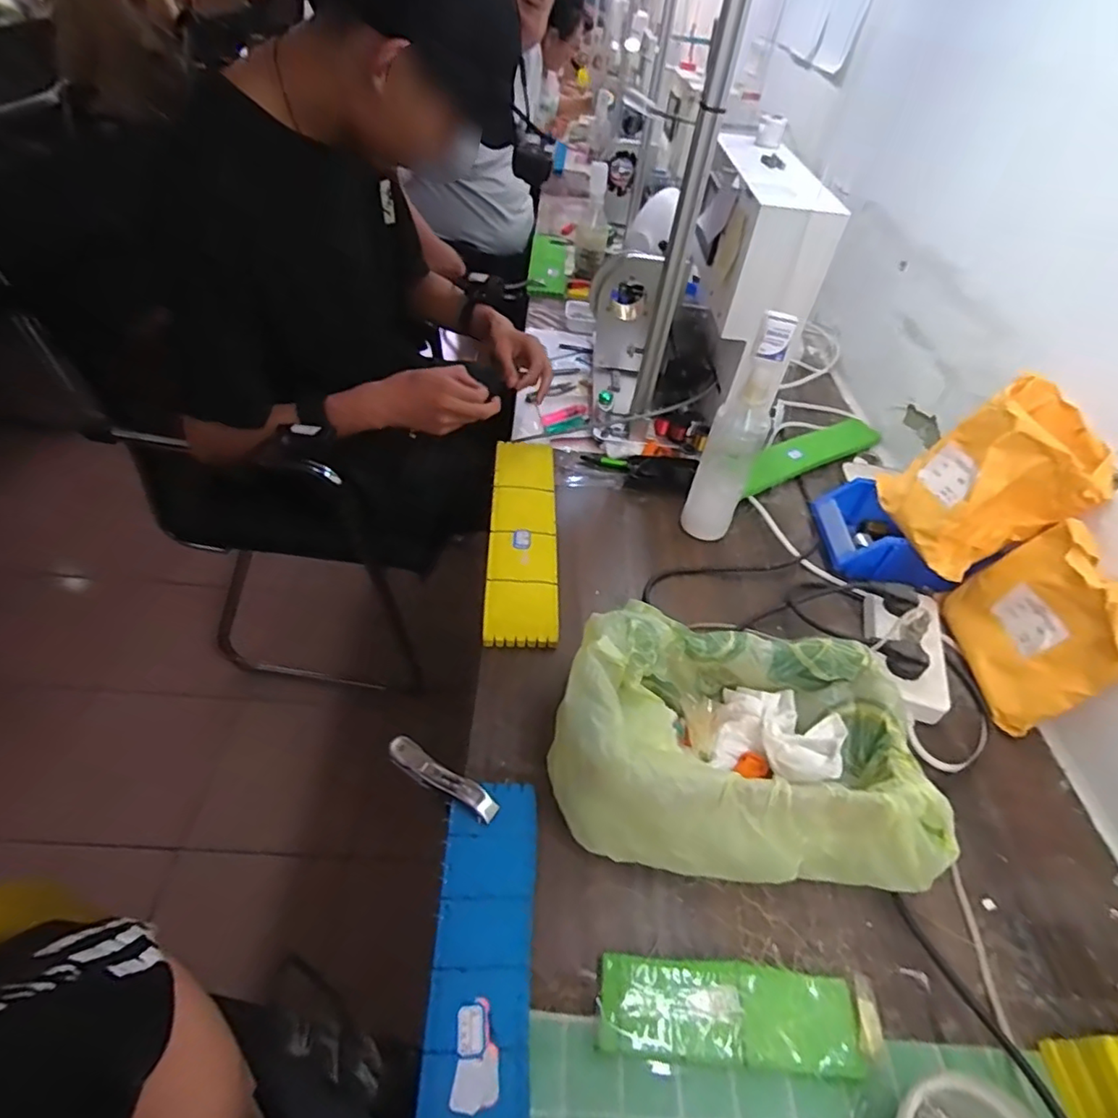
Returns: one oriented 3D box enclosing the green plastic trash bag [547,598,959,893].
[{"bbox_3d":[0.149,0.163,0.491,0.301,0.114,0.176,7,46,0],"label":"green plastic trash bag"}]

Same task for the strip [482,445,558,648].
[{"bbox_3d":[-0.044,-0.041,0.727,0.080,0.011,0.345,3,46,-5],"label":"strip"}]

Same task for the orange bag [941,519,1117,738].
[{"bbox_3d":[0.488,0.068,0.596,0.059,0.163,0.168,7,46,-1],"label":"orange bag"}]

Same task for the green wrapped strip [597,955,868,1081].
[{"bbox_3d":[0.118,0.318,0.409,0.176,0.016,0.056,8,46,0],"label":"green wrapped strip"}]

